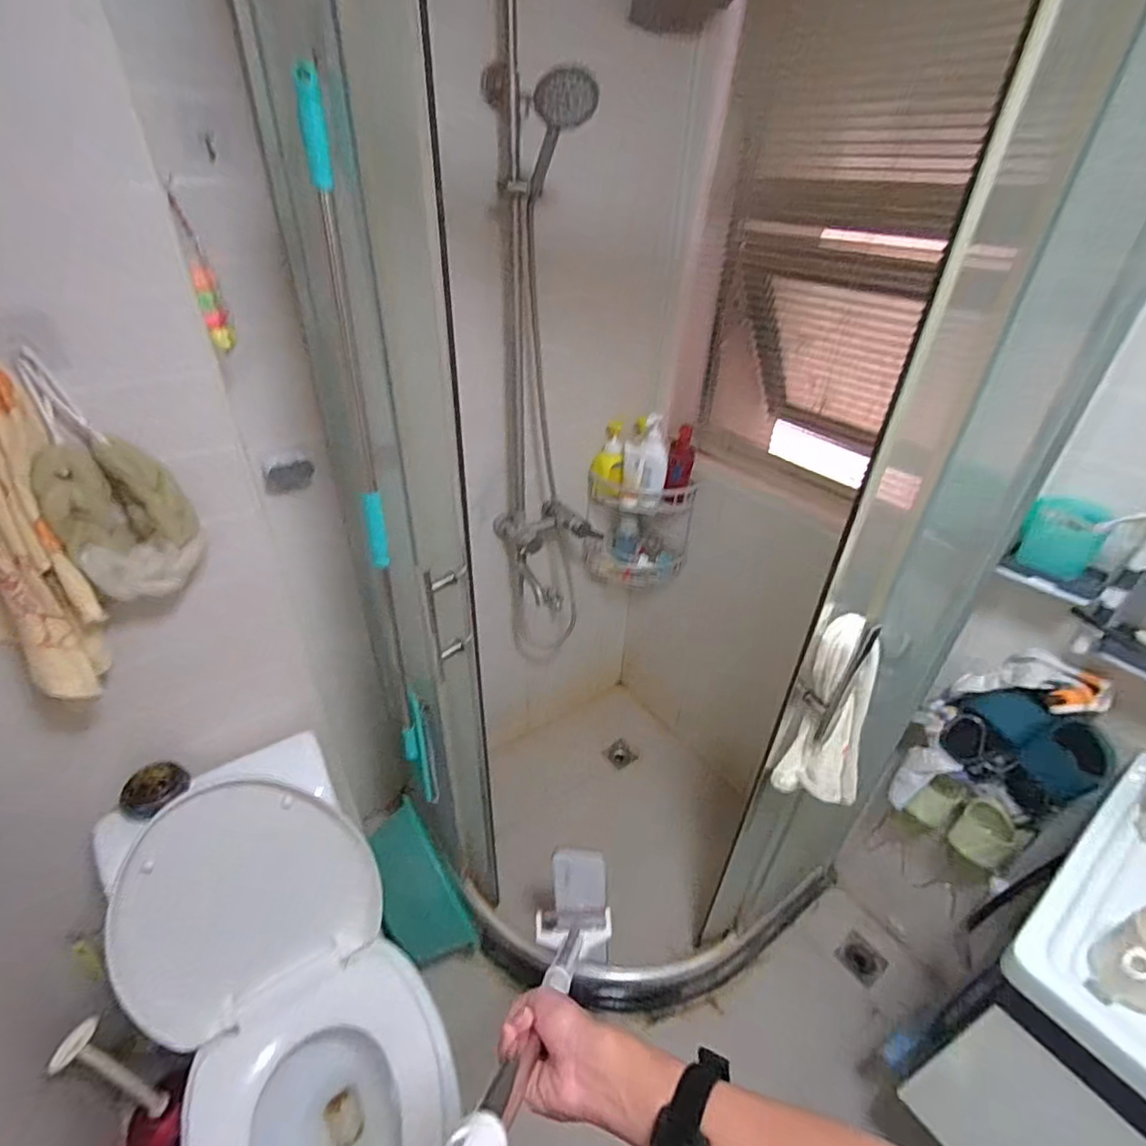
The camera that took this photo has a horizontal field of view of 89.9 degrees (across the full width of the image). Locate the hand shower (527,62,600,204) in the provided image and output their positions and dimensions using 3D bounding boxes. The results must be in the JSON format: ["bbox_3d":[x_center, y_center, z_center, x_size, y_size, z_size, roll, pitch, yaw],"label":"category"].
[{"bbox_3d":[-0.033,-0.689,0.918,0.089,0.215,0.038,-16,80,-23],"label":"hand shower"}]

